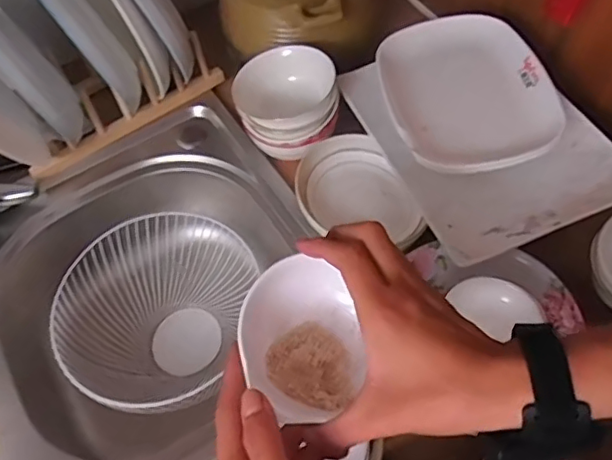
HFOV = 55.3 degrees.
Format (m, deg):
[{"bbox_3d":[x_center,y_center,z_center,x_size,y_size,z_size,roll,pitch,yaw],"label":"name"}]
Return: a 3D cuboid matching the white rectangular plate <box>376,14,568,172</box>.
[{"bbox_3d":[0.160,-0.140,0.596,0.155,0.040,0.205,-16,59,-6],"label":"white rectangular plate"}]

